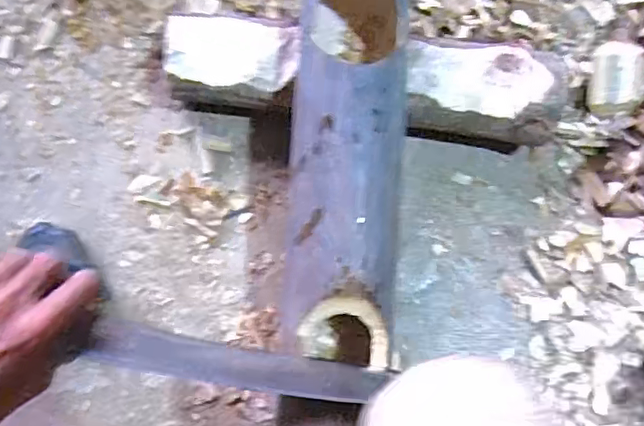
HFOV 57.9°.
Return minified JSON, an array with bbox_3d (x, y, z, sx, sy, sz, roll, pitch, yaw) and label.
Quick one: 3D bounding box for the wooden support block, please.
[{"bbox_3d":[0.033,-0.104,0.462,0.299,0.063,0.069,7,81,-2],"label":"wooden support block"}]

